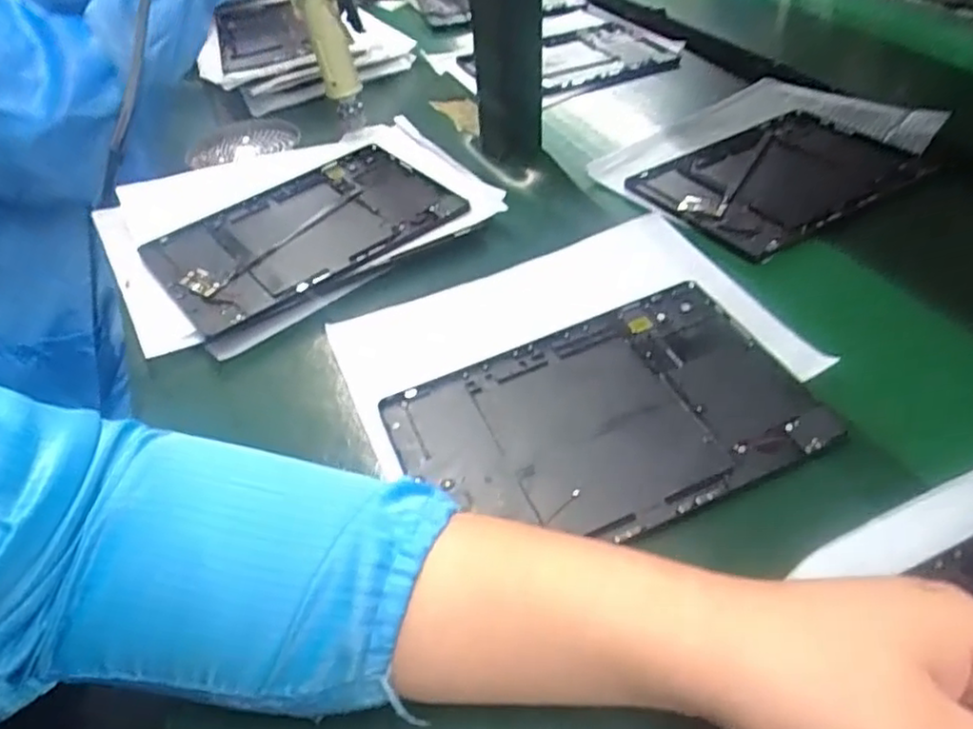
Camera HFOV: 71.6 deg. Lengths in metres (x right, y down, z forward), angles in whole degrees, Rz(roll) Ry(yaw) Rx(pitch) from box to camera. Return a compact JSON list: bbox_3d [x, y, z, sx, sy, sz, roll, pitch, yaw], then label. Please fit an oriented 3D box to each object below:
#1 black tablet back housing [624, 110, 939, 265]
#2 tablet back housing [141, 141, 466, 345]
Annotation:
[{"bbox_3d":[0.267,-0.175,0.615,0.251,0.009,0.155,-28,50,-17],"label":"black tablet back housing"},{"bbox_3d":[-0.151,-0.115,0.559,0.235,0.015,0.165,-38,53,-24],"label":"tablet back housing"}]

